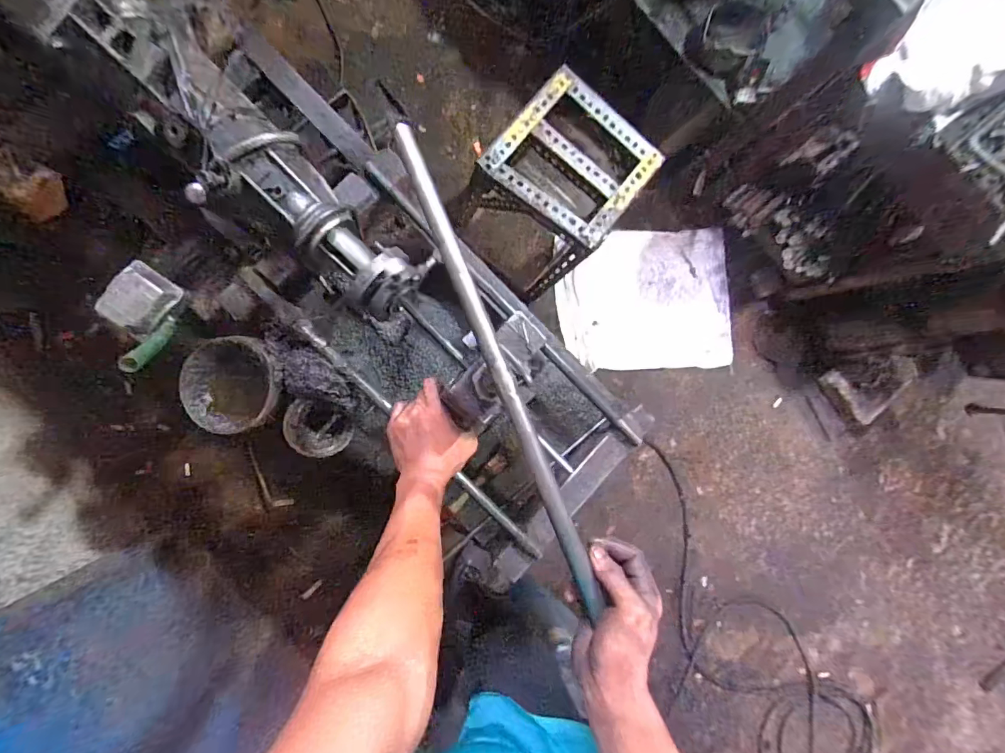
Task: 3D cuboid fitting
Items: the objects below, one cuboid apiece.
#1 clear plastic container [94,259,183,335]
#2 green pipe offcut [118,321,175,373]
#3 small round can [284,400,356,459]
[{"bbox_3d":[-0.473,-0.101,0.569,0.070,0.031,0.078,33,83,-6],"label":"clear plastic container"},{"bbox_3d":[-0.432,-0.040,0.540,0.018,0.115,0.023,0,123,-9],"label":"green pipe offcut"},{"bbox_3d":[-0.250,0.071,0.599,0.081,0.031,0.073,4,86,-9],"label":"small round can"}]

